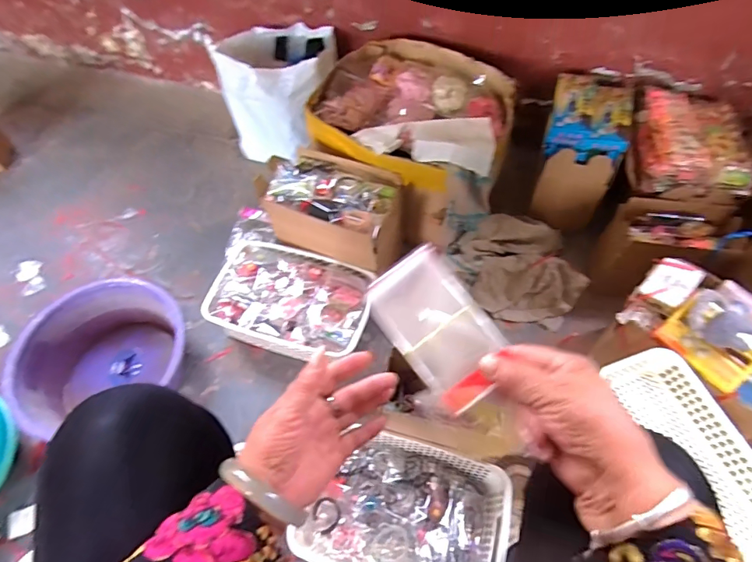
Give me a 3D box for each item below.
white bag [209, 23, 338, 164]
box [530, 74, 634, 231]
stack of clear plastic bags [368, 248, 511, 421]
[{"bbox_3d":[-0.223,-0.453,1.075,0.252,0.221,0.244,-1,57,0],"label":"white bag"},{"bbox_3d":[0.421,-0.273,0.938,0.148,0.207,0.223,13,58,9],"label":"box"},{"bbox_3d":[0.049,0.035,0.343,0.070,0.016,0.115,-38,75,0],"label":"stack of clear plastic bags"}]

